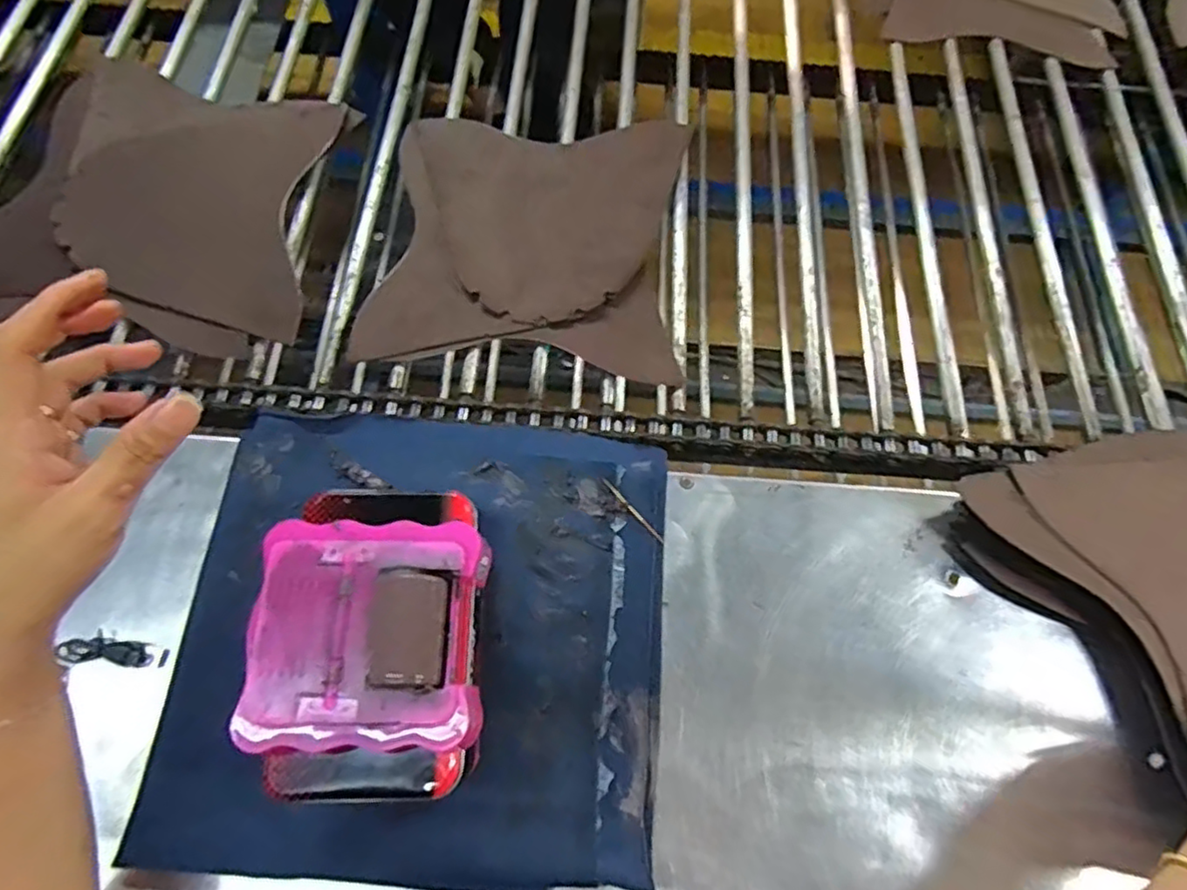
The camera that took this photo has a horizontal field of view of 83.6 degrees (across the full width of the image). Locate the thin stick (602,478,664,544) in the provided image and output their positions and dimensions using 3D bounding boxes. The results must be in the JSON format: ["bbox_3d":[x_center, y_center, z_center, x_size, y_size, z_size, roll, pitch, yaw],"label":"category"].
[{"bbox_3d":[0.028,0.048,0.482,0.004,0.004,0.063,-40,75,-16],"label":"thin stick"}]

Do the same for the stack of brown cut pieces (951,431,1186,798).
[{"bbox_3d":[0.418,0.098,0.460,0.249,0.050,0.220,-14,70,-8],"label":"stack of brown cut pieces"}]

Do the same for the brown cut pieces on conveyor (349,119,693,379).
[{"bbox_3d":[-0.055,-0.188,0.592,0.258,0.016,0.263,4,69,-1],"label":"brown cut pieces on conveyor"}]

